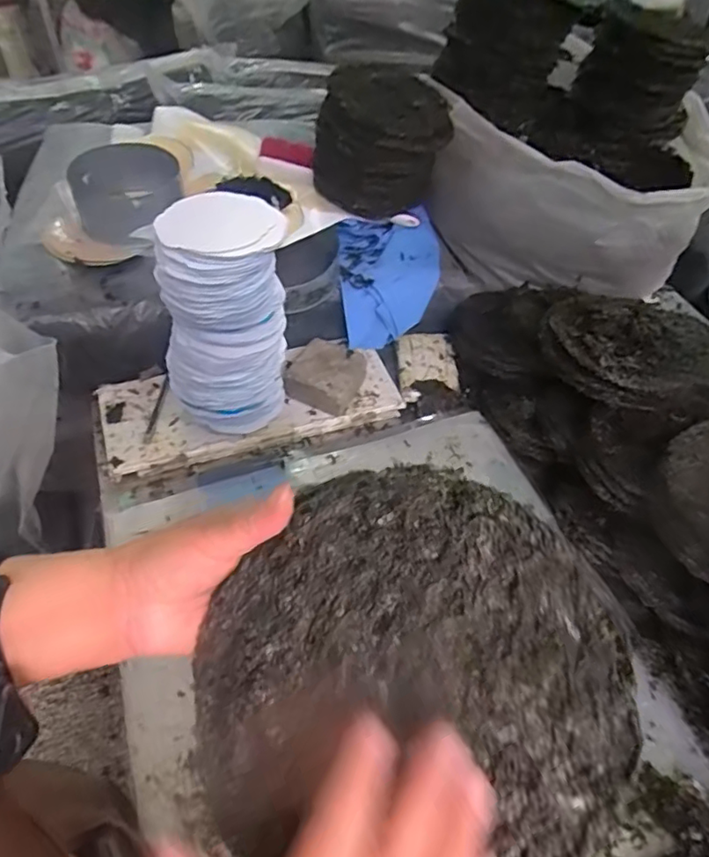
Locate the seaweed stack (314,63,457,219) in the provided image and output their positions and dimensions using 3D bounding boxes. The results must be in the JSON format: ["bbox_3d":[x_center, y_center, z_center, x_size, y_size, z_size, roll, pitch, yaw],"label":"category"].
[{"bbox_3d":[0.045,-0.462,0.940,0.207,0.169,0.179,12,50,6],"label":"seaweed stack"}]

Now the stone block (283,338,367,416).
[{"bbox_3d":[-0.044,-0.084,0.891,0.106,0.056,0.102,19,51,11],"label":"stone block"}]

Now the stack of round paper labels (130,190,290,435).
[{"bbox_3d":[-0.167,-0.140,0.764,0.148,0.286,0.142,5,49,-1],"label":"stack of round paper labels"}]

